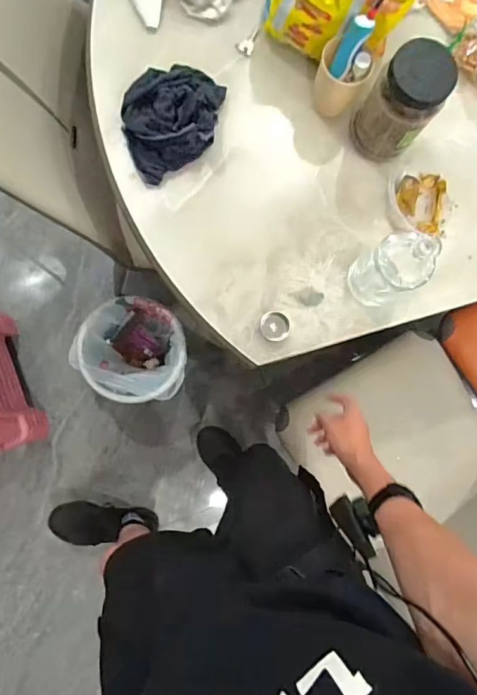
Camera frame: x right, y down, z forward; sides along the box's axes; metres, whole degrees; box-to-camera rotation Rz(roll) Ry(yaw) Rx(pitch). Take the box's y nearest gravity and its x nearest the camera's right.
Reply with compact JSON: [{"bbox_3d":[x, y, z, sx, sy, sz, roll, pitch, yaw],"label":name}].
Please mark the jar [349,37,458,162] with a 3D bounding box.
[{"bbox_3d":[0.236,-0.353,0.690,0.097,0.167,0.083,37,83,-1],"label":"jar"}]

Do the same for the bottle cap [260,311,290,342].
[{"bbox_3d":[0.058,-0.034,0.728,0.046,0.018,0.046,0,85,-5],"label":"bottle cap"}]

